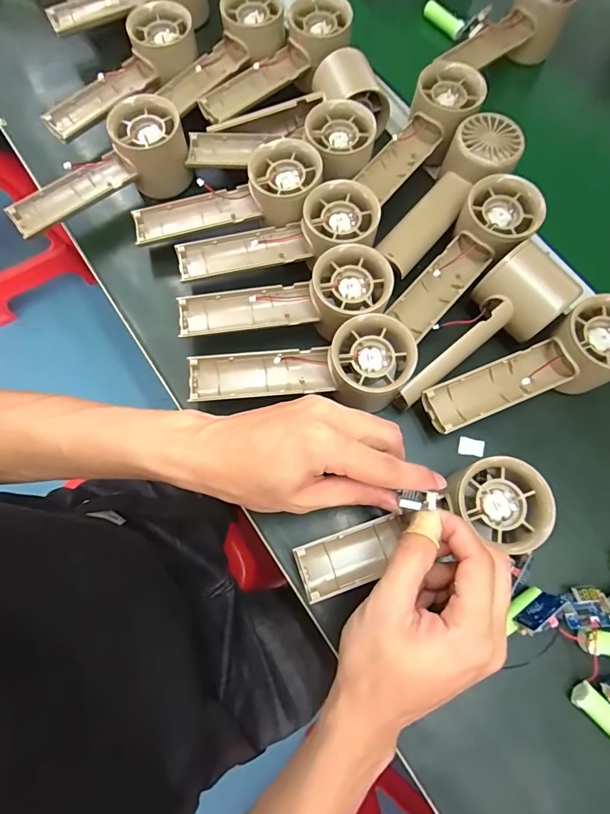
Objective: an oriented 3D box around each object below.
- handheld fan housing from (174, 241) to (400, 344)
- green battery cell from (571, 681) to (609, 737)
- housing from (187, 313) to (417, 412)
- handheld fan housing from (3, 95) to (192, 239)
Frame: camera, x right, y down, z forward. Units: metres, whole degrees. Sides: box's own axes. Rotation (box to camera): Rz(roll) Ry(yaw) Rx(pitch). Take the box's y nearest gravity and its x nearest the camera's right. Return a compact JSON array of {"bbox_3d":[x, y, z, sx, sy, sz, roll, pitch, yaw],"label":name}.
[{"bbox_3d":[-0.015,-0.074,0.314,0.156,0.034,0.060,-10,74,10],"label":"handheld fan housing"},{"bbox_3d":[0.188,0.193,0.255,0.050,0.012,0.015,44,78,11],"label":"green battery cell"},{"bbox_3d":[-0.004,-0.022,0.299,0.157,0.032,0.060,-7,74,11],"label":"housing"},{"bbox_3d":[-0.174,-0.197,0.357,0.156,0.055,0.057,-29,76,-8],"label":"handheld fan housing"}]

